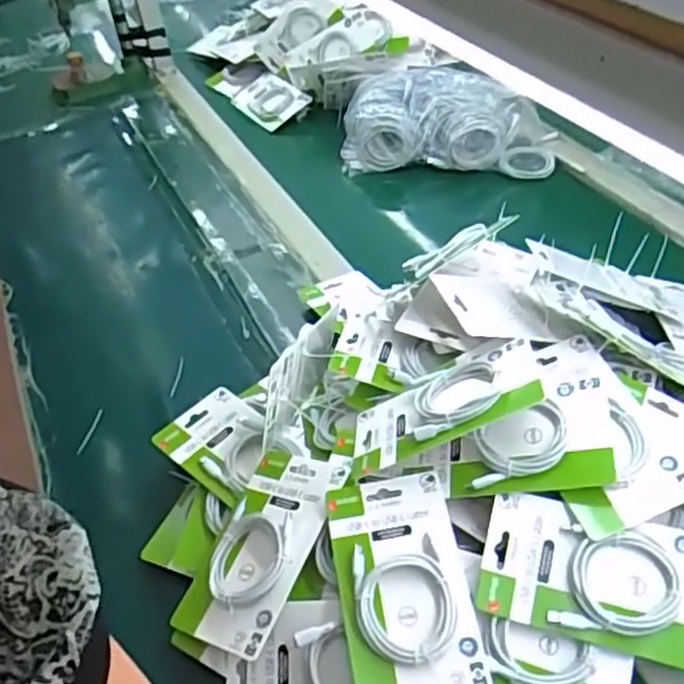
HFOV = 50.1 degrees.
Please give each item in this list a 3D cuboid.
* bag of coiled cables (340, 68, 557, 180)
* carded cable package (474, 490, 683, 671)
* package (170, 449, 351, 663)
[{"bbox_3d":[0.180,-0.378,1.248,0.345,0.116,0.180,1,43,10],"label":"bag of coiled cables"},{"bbox_3d":[0.206,0.188,0.581,0.182,0.020,0.101,11,73,12],"label":"carded cable package"},{"bbox_3d":[-0.075,0.182,0.659,0.110,0.024,0.183,9,53,35],"label":"package"}]

